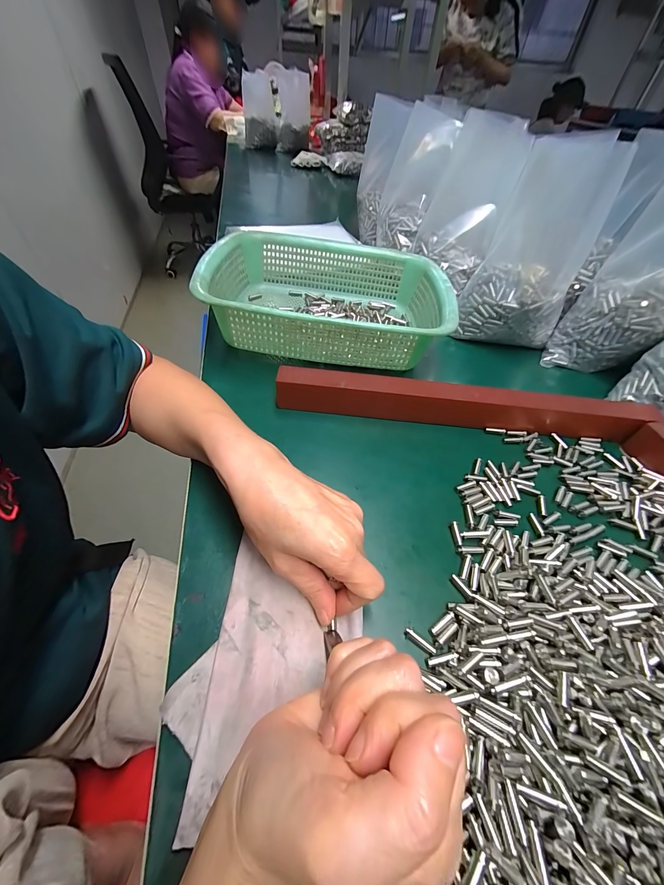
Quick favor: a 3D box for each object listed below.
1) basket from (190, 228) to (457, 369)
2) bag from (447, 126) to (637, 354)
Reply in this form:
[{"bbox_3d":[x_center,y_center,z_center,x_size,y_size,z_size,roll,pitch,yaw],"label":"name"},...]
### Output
[{"bbox_3d":[-0.001,-0.191,0.417,0.286,0.082,0.224,5,50,1],"label":"basket"},{"bbox_3d":[0.265,-0.246,0.414,0.126,0.196,0.136,28,54,18],"label":"bag"}]

